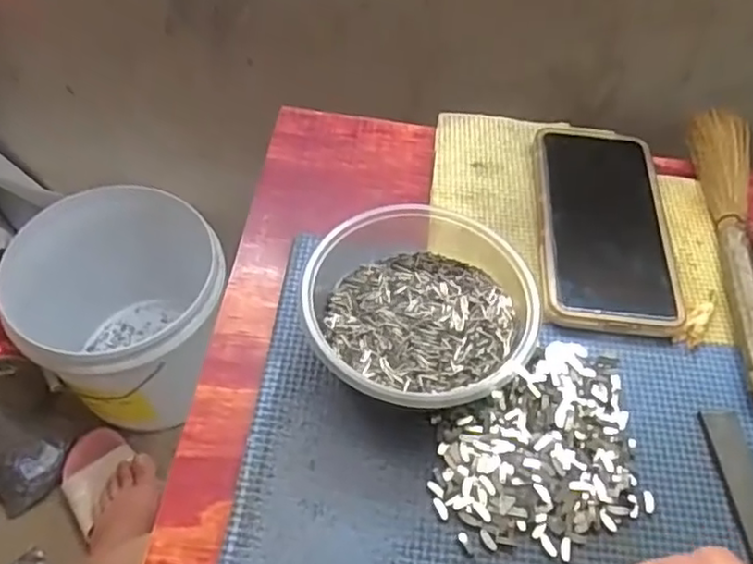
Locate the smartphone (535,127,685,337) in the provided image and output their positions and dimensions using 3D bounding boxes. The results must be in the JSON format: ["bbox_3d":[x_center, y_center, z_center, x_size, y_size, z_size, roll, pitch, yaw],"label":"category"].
[{"bbox_3d":[0.138,-0.036,0.407,0.076,0.012,0.155,7,54,0],"label":"smartphone"}]

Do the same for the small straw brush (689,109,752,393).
[{"bbox_3d":[0.219,-0.033,0.408,0.037,0.021,0.230,14,54,5],"label":"small straw brush"}]

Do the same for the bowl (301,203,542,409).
[{"bbox_3d":[0.018,0.010,0.342,0.110,0.055,0.117,2,54,-3],"label":"bowl"}]

